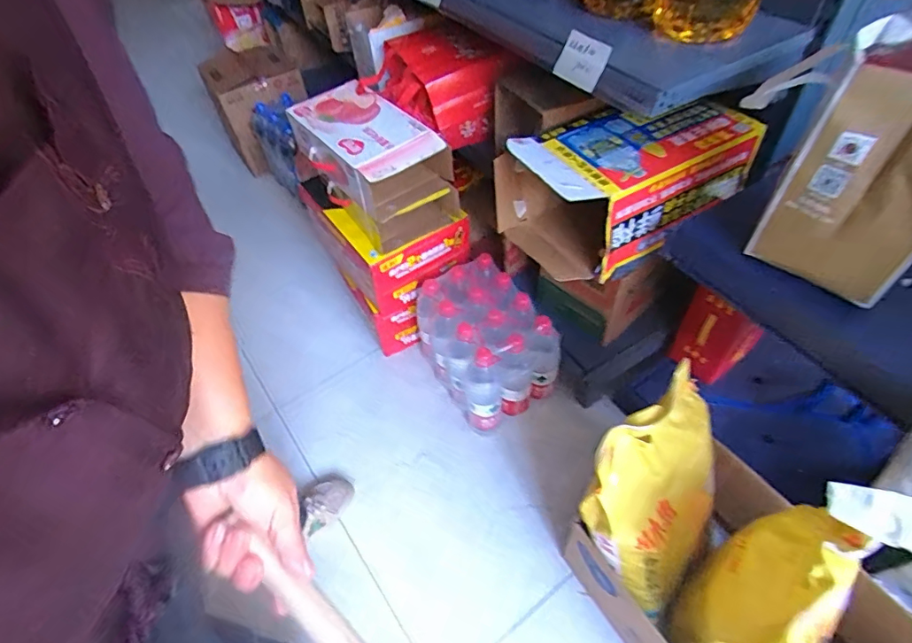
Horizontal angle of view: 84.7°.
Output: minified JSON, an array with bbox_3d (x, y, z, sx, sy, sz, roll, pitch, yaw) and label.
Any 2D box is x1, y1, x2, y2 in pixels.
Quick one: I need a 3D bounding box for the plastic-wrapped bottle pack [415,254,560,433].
[{"bbox_3d":[0.073,0.062,1.289,0.245,0.307,0.346,-27,53,-17],"label":"plastic-wrapped bottle pack"}]

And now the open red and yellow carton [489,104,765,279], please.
[{"bbox_3d":[0.321,-0.262,0.960,0.437,0.209,0.228,-21,52,-12],"label":"open red and yellow carton"}]

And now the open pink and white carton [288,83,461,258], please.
[{"bbox_3d":[-0.210,-0.394,1.232,0.229,0.215,0.408,-31,55,-20],"label":"open pink and white carton"}]

